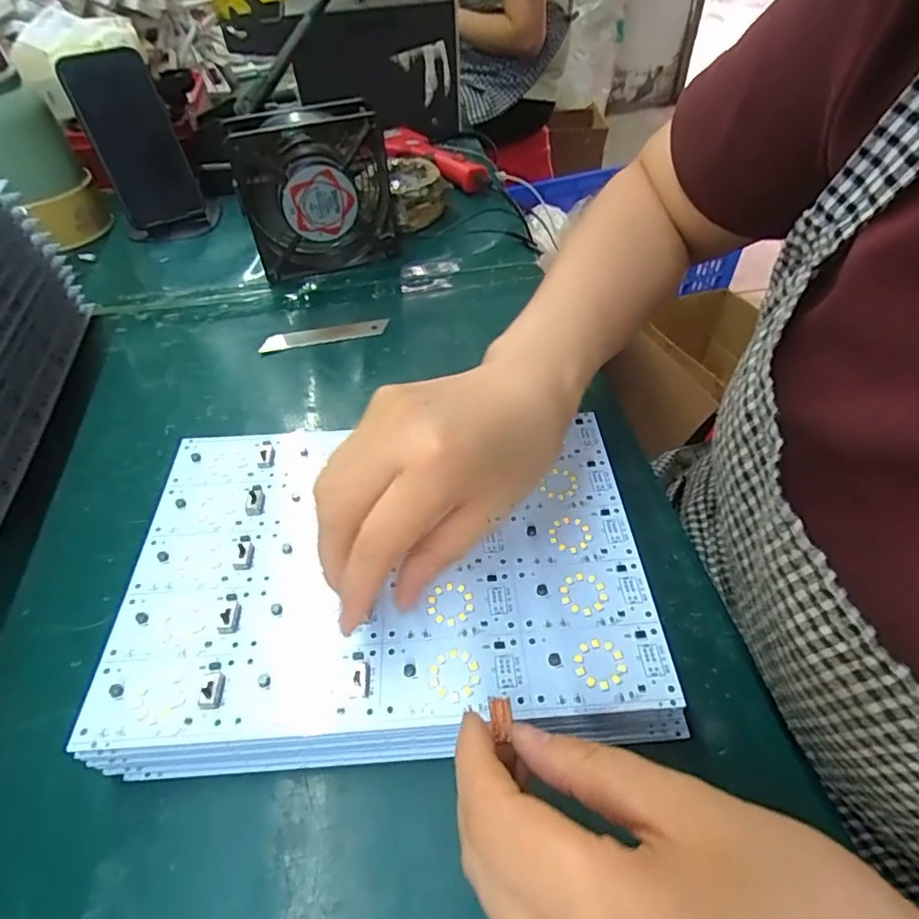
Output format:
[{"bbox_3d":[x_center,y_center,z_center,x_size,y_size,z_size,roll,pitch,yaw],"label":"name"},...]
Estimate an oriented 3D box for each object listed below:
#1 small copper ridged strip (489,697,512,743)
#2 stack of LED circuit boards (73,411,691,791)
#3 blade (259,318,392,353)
[{"bbox_3d":[0.014,0.085,0.182,0.007,0.004,0.013,-3,67,0],"label":"small copper ridged strip"},{"bbox_3d":[-0.035,0.056,0.275,0.239,0.029,0.170,-5,49,-1],"label":"stack of LED circuit boards"},{"bbox_3d":[-0.107,-0.100,0.440,0.099,0.004,0.018,-11,49,-7],"label":"blade"}]

